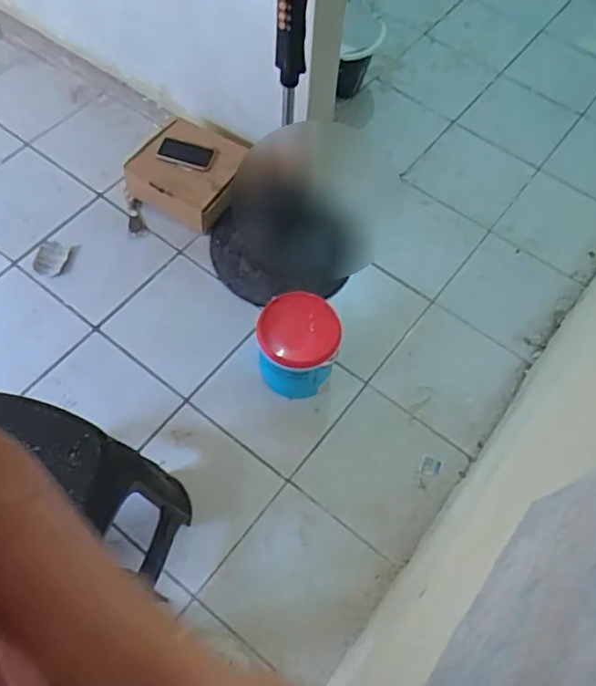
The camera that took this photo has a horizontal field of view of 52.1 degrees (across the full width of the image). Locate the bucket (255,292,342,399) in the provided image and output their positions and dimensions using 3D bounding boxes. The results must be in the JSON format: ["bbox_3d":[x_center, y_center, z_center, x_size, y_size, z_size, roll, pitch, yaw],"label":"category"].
[{"bbox_3d":[0.000,0.005,1.394,0.176,0.201,0.169,1,61,-2],"label":"bucket"}]

